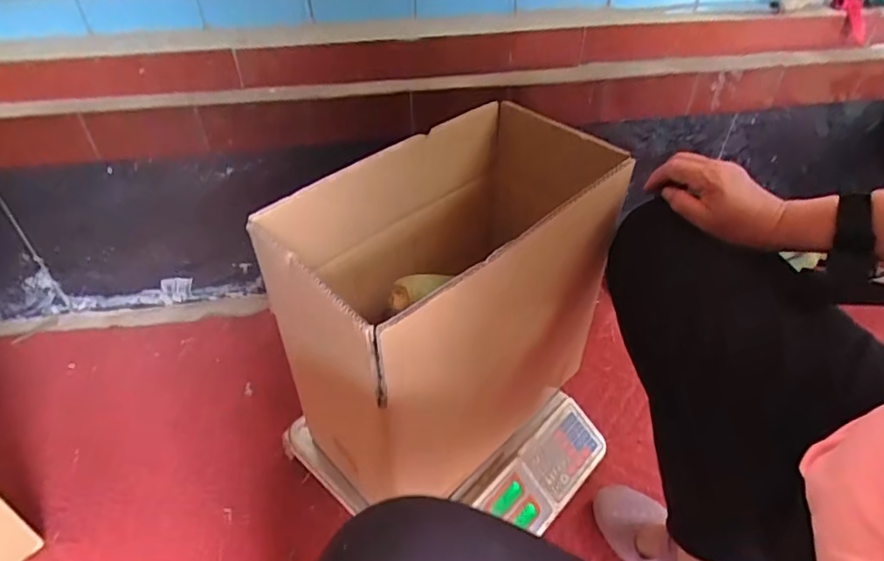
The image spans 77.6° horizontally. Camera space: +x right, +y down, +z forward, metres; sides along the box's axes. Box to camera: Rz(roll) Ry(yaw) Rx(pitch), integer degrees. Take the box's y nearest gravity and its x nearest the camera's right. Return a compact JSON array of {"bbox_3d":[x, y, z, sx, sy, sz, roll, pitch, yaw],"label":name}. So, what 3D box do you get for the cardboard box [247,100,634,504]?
[{"bbox_3d":[0.025,0.011,0.641,0.205,0.319,0.403,34,51,31],"label":"cardboard box"}]

